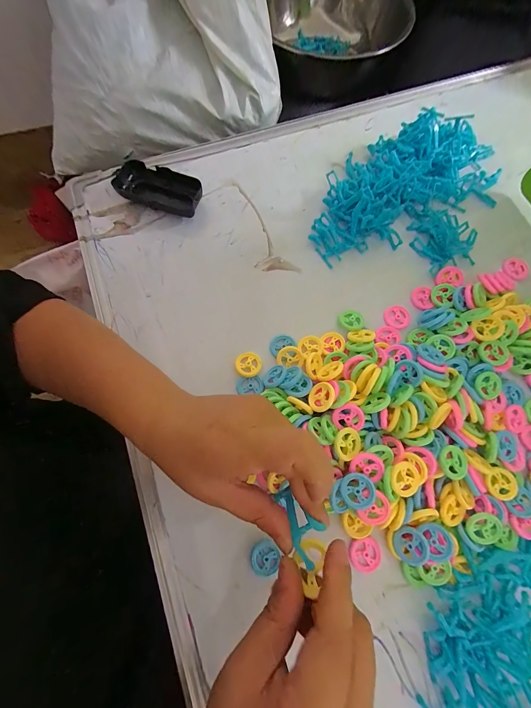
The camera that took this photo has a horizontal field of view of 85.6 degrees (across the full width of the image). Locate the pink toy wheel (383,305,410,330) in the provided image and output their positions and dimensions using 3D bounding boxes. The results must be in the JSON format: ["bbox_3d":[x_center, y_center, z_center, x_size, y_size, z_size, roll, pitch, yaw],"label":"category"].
[{"bbox_3d":[0.157,-0.043,0.342,0.032,0.004,0.029,-24,75,-8],"label":"pink toy wheel"}]

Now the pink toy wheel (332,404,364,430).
[{"bbox_3d":[0.080,0.062,0.277,0.029,0.004,0.027,0,95,5],"label":"pink toy wheel"}]

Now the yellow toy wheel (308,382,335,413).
[{"bbox_3d":[0.055,0.043,0.283,0.027,0.007,0.029,18,79,45],"label":"yellow toy wheel"}]

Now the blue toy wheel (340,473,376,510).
[{"bbox_3d":[0.083,0.123,0.257,0.029,0.008,0.030,0,72,0],"label":"blue toy wheel"}]

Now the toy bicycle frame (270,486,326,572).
[{"bbox_3d":[0.025,0.114,0.194,0.024,0.010,0.049,-23,52,-7],"label":"toy bicycle frame"}]

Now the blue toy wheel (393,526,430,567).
[{"bbox_3d":[0.132,0.175,0.261,0.029,0.005,0.030,-14,66,33],"label":"blue toy wheel"}]

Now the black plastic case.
[{"bbox_3d":[-0.140,-0.216,0.377,0.115,0.026,0.048,20,74,5],"label":"black plastic case"}]

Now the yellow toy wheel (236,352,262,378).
[{"bbox_3d":[-0.019,0.013,0.321,0.028,0.007,0.029,0,73,-1],"label":"yellow toy wheel"}]

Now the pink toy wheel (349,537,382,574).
[{"bbox_3d":[0.096,0.191,0.273,0.030,0.009,0.031,0,73,-1],"label":"pink toy wheel"}]

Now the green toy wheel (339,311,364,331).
[{"bbox_3d":[0.102,-0.039,0.337,0.028,0.006,0.026,0,73,-1],"label":"green toy wheel"}]

